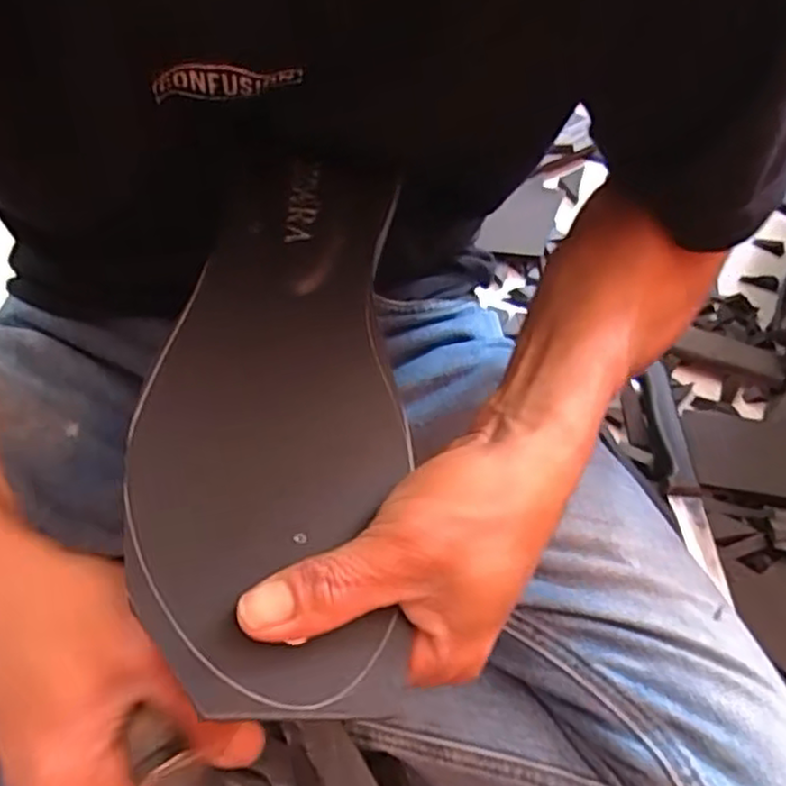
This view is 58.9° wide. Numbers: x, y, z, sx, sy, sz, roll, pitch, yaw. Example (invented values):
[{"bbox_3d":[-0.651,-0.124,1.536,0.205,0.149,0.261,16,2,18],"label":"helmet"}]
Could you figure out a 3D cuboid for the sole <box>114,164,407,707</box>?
[{"bbox_3d":[-0.043,-0.005,0.266,0.092,0.020,0.229,1,61,0],"label":"sole"}]

